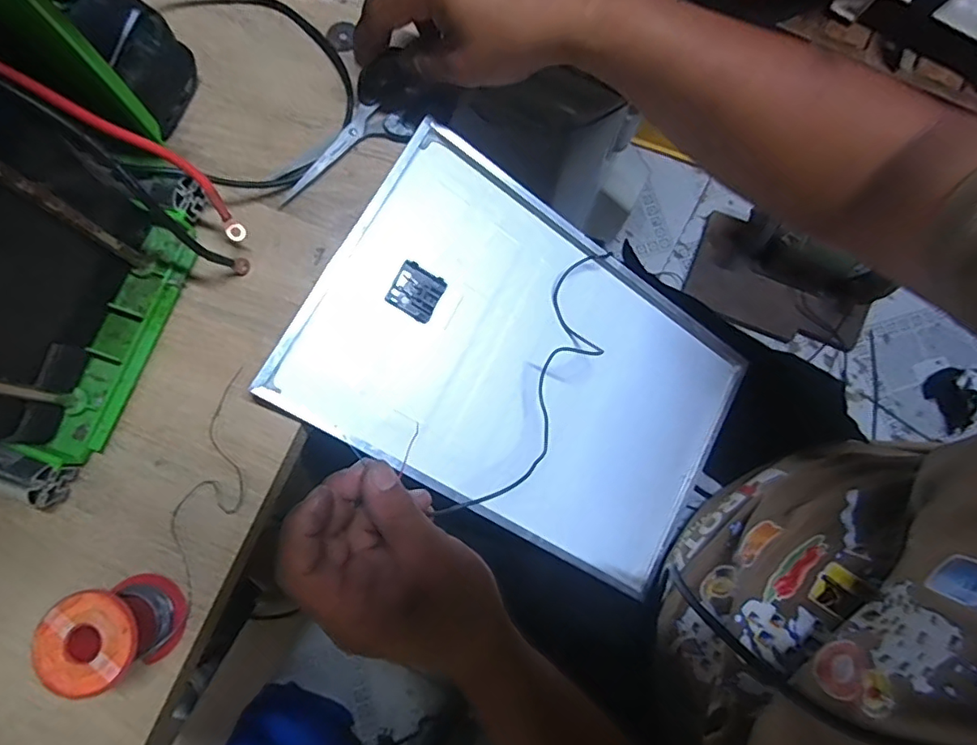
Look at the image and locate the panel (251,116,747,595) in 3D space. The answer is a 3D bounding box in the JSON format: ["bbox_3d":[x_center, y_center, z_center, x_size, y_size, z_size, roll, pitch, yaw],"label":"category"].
[{"bbox_3d":[0.040,0.001,0.424,0.341,0.014,0.228,32,79,-18],"label":"panel"}]

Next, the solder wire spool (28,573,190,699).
[{"bbox_3d":[-0.216,0.149,0.311,0.050,0.052,0.051,-20,79,-5],"label":"solder wire spool"}]

